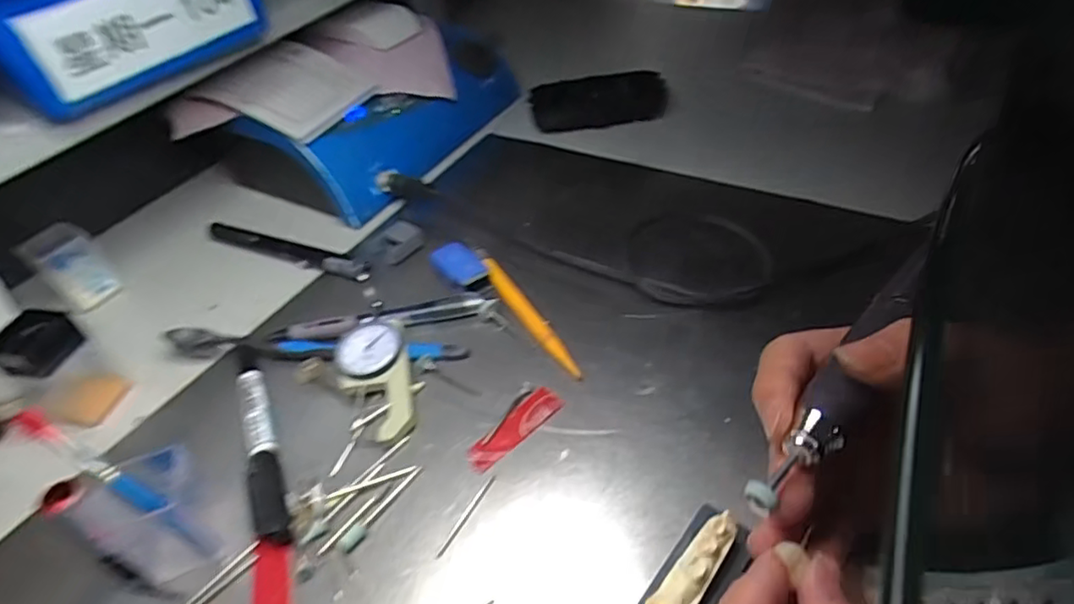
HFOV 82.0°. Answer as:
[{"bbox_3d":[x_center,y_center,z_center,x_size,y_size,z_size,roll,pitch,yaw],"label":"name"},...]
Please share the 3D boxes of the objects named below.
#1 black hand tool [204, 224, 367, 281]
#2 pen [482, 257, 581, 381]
[{"bbox_3d":[-0.180,-0.038,0.438,0.145,0.012,0.015,16,49,22],"label":"black hand tool"},{"bbox_3d":[-0.005,0.007,0.364,0.012,0.008,0.110,-26,47,-18],"label":"pen"}]

